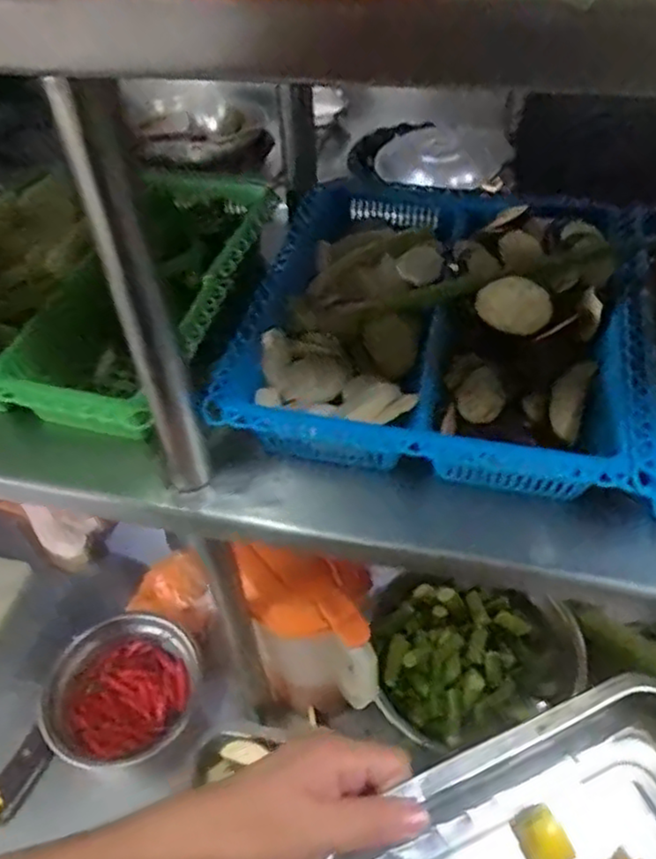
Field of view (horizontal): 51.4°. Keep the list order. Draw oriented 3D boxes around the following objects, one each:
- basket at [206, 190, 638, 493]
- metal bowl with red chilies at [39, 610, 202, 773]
[{"bbox_3d":[0.064,-0.066,0.424,0.215,0.059,0.240,8,48,10],"label":"basket"},{"bbox_3d":[-0.208,0.264,0.682,0.155,0.041,0.143,-2,47,2],"label":"metal bowl with red chilies"}]

